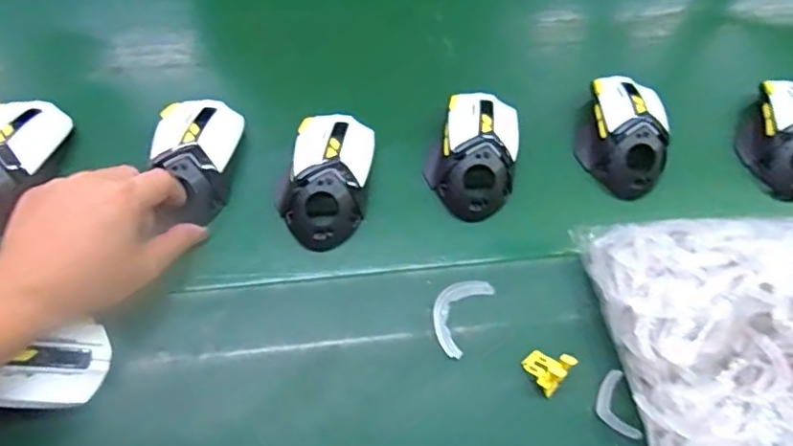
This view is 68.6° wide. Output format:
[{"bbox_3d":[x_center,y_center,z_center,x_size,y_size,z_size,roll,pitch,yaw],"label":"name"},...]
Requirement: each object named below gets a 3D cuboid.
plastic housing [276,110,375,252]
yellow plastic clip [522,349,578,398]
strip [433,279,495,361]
[{"bbox_3d":[-0.059,-0.041,0.474,0.072,0.034,0.121,7,64,1],"label":"plastic housing"},{"bbox_3d":[0.106,0.102,0.411,0.028,0.023,0.027,36,68,14],"label":"yellow plastic clip"},{"bbox_3d":[0.046,0.068,0.439,0.034,0.004,0.063,26,66,10],"label":"strip"}]

